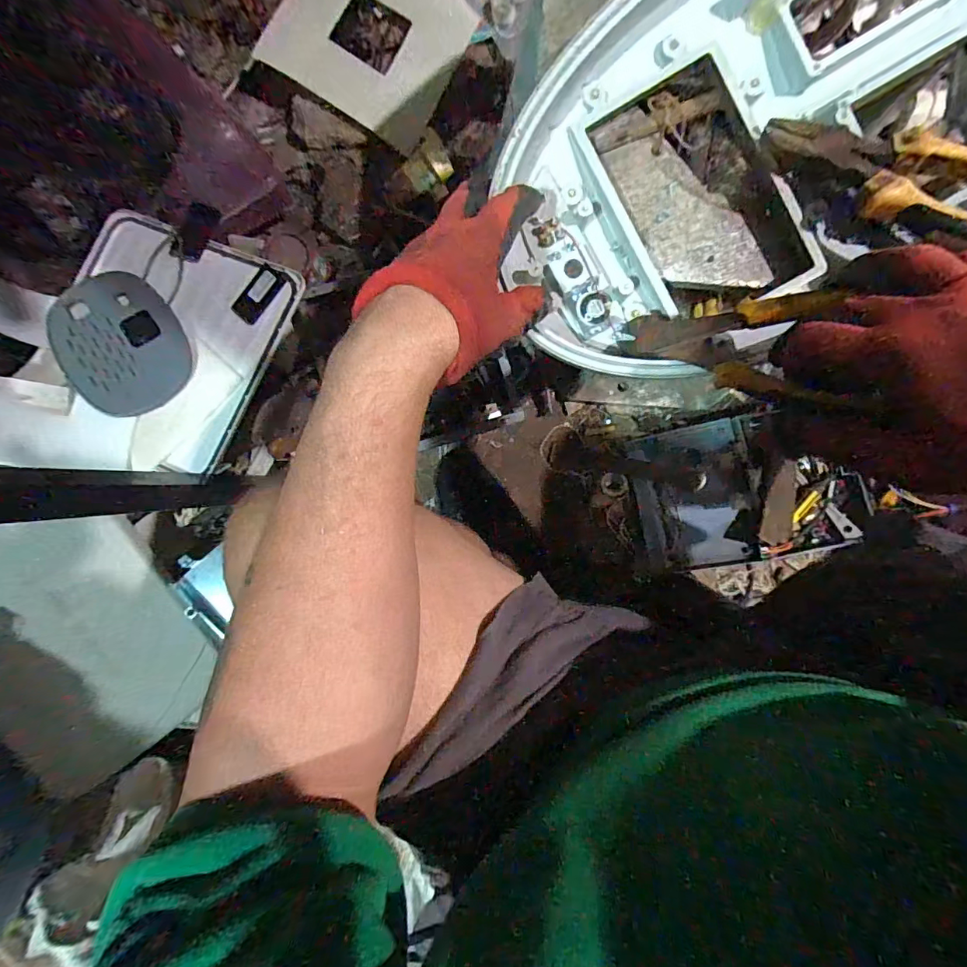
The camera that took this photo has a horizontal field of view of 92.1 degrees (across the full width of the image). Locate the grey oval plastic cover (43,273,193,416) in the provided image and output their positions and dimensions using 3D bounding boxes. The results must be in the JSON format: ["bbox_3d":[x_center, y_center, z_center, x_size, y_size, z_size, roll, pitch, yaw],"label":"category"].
[{"bbox_3d":[-0.475,-0.188,0.606,0.138,0.034,0.207,-34,89,3],"label":"grey oval plastic cover"}]

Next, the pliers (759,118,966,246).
[{"bbox_3d":[0.293,-0.202,0.317,0.205,0.029,0.059,26,88,11],"label":"pliers"}]

